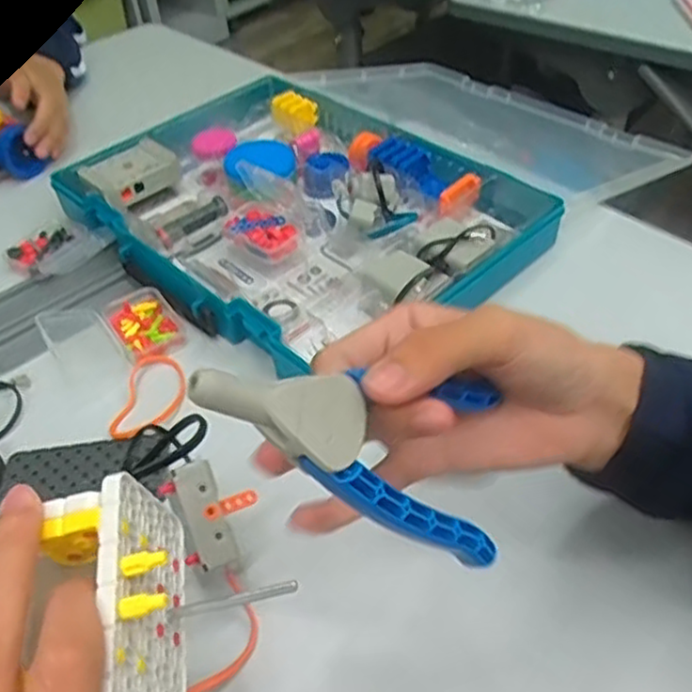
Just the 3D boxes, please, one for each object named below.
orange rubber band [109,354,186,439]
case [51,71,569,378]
[{"bbox_3d":[-0.129,0.032,0.471,0.043,0.004,0.074,1,45,6],"label":"orange rubber band"},{"bbox_3d":[-0.038,-0.116,0.580,0.355,0.053,0.268,33,56,32],"label":"case"}]

